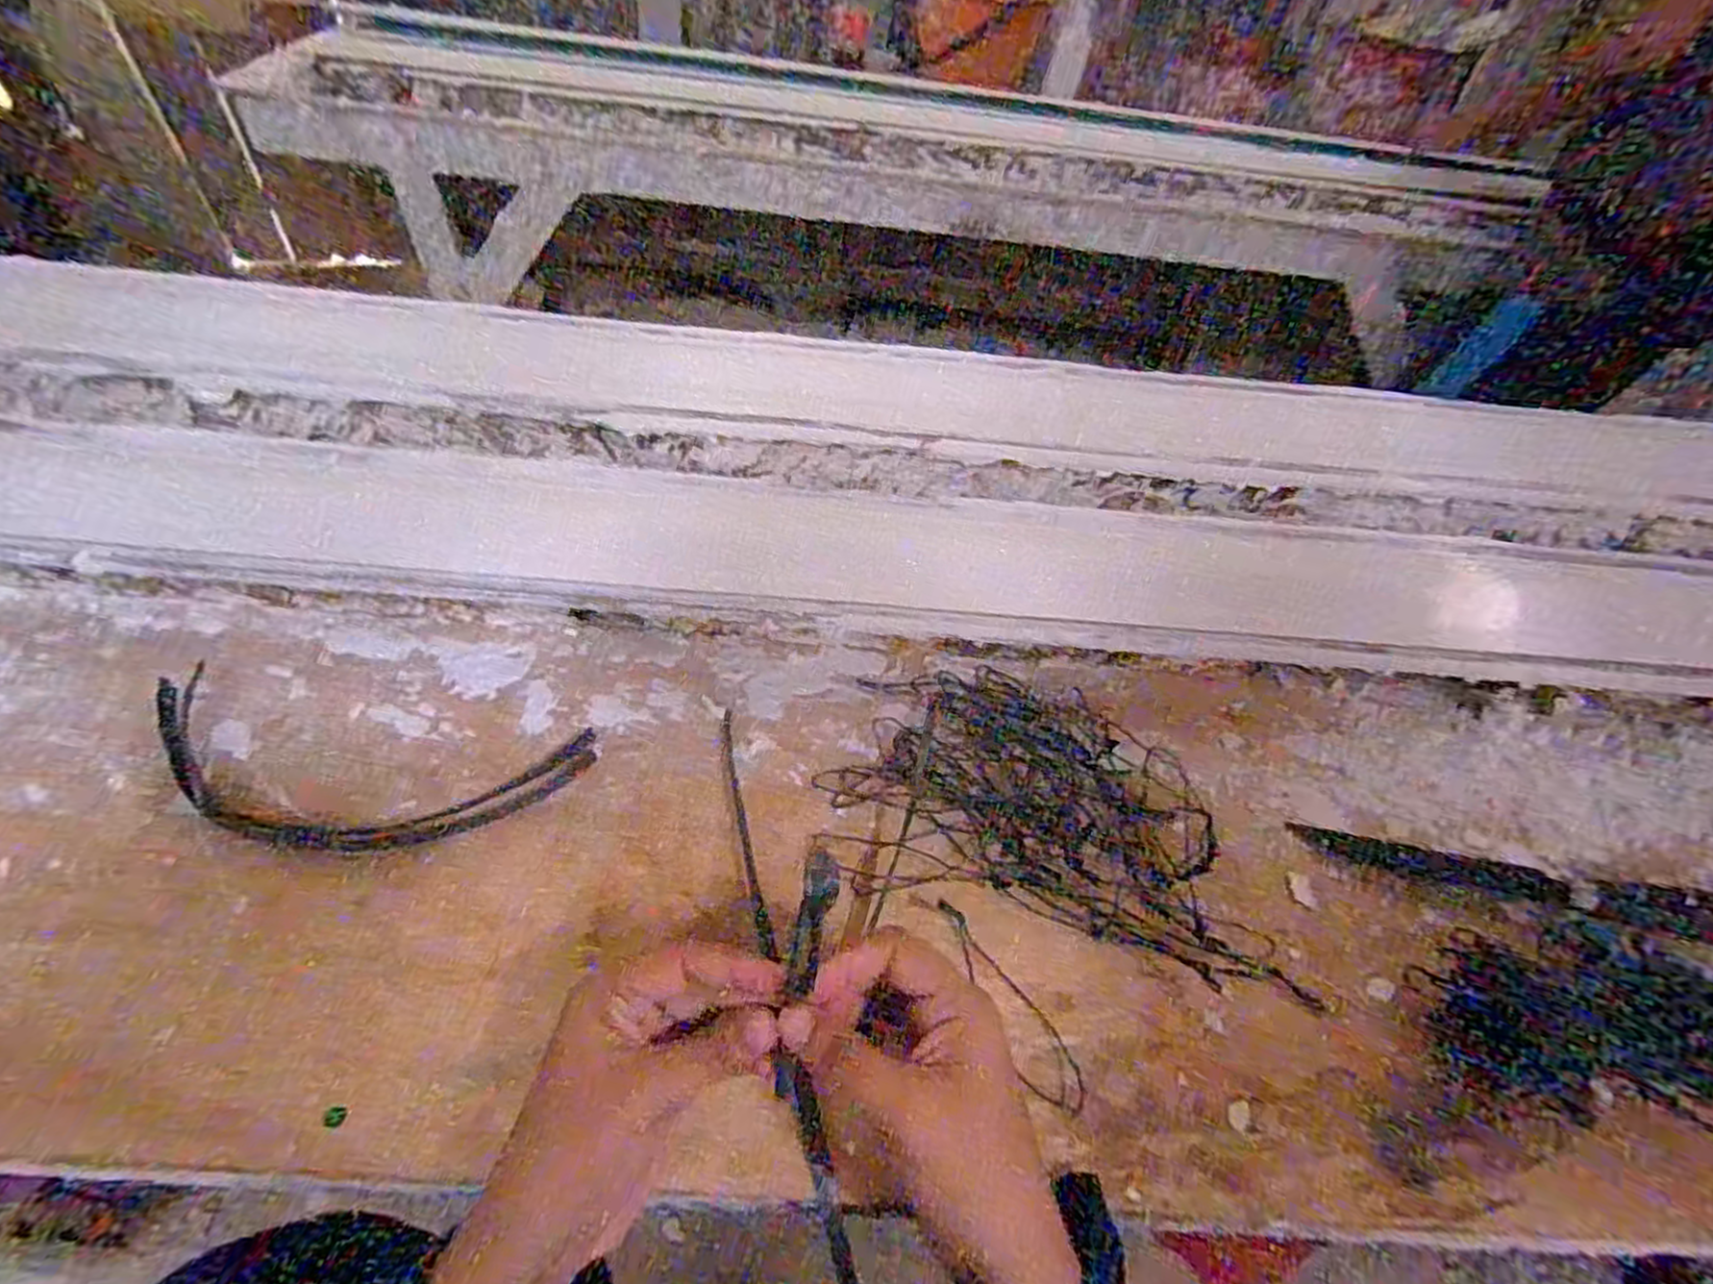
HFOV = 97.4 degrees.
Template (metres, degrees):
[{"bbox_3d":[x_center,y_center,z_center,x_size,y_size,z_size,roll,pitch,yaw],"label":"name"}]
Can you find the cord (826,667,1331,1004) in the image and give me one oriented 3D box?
[{"bbox_3d":[0.102,0.088,0.441,0.233,0.015,0.155,14,51,7],"label":"cord"}]

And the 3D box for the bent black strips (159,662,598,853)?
[{"bbox_3d":[-0.277,0.068,0.410,0.243,0.005,0.089,9,51,3],"label":"bent black strips"}]

